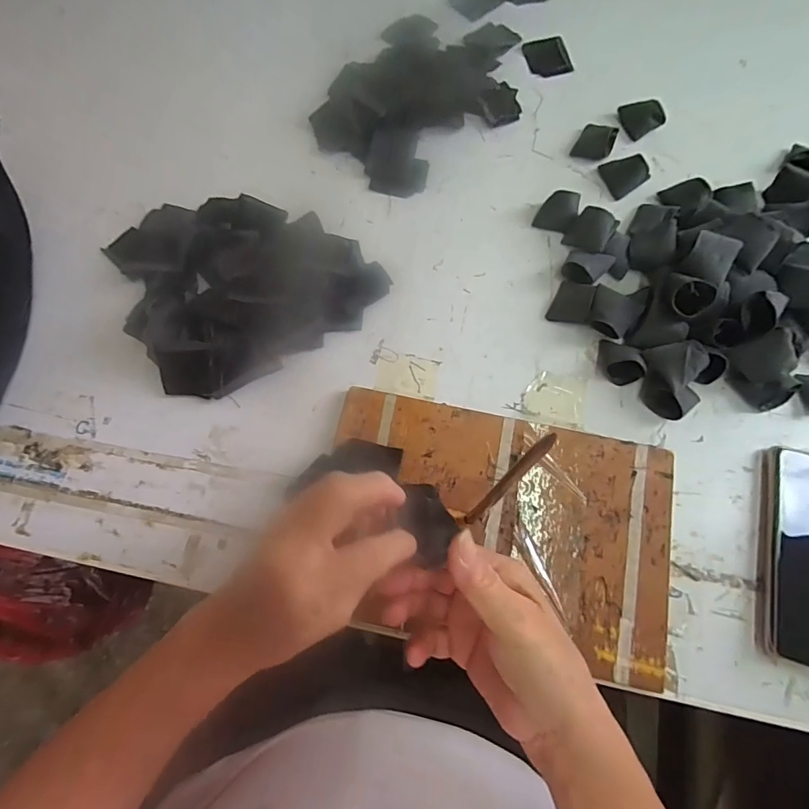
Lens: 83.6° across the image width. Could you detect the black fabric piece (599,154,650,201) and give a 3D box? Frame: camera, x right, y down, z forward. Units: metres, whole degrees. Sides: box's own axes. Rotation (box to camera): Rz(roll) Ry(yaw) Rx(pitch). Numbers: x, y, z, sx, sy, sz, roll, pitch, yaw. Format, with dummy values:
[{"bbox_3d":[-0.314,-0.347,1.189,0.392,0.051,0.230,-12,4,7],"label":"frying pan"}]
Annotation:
[{"bbox_3d":[0.220,-0.233,0.452,0.029,0.024,0.038,-19,72,-5],"label":"black fabric piece"}]

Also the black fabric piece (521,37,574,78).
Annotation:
[{"bbox_3d":[0.163,-0.398,0.518,0.047,0.004,0.053,-13,77,1],"label":"black fabric piece"}]

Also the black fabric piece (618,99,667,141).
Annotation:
[{"bbox_3d":[0.248,-0.302,0.475,0.036,0.018,0.036,-20,72,-5],"label":"black fabric piece"}]

